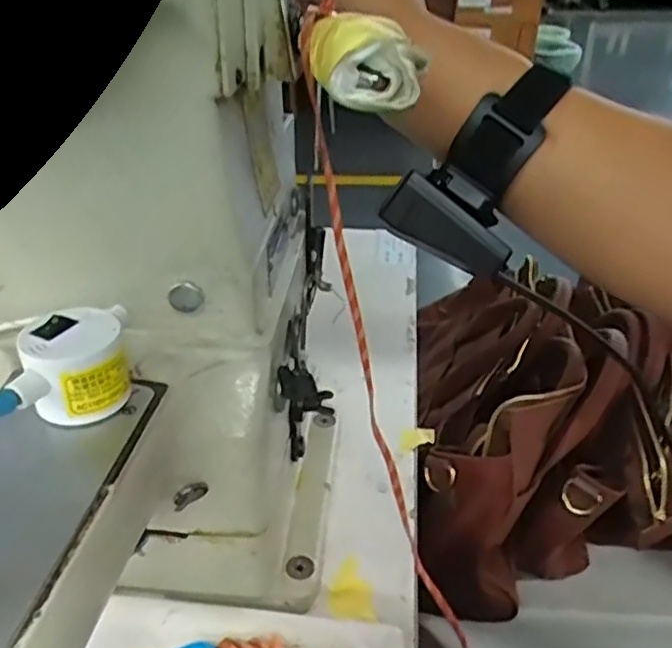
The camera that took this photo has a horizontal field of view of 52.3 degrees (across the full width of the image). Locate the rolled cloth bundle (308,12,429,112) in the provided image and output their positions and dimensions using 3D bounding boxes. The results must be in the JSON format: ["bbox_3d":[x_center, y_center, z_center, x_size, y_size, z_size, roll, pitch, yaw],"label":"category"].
[{"bbox_3d":[0.010,-0.094,0.244,0.037,0.028,0.031,-7,35,-9],"label":"rolled cloth bundle"}]

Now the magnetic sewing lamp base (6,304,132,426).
[{"bbox_3d":[-0.097,0.016,0.257,0.038,0.033,0.038,-10,35,-14],"label":"magnetic sewing lamp base"}]

